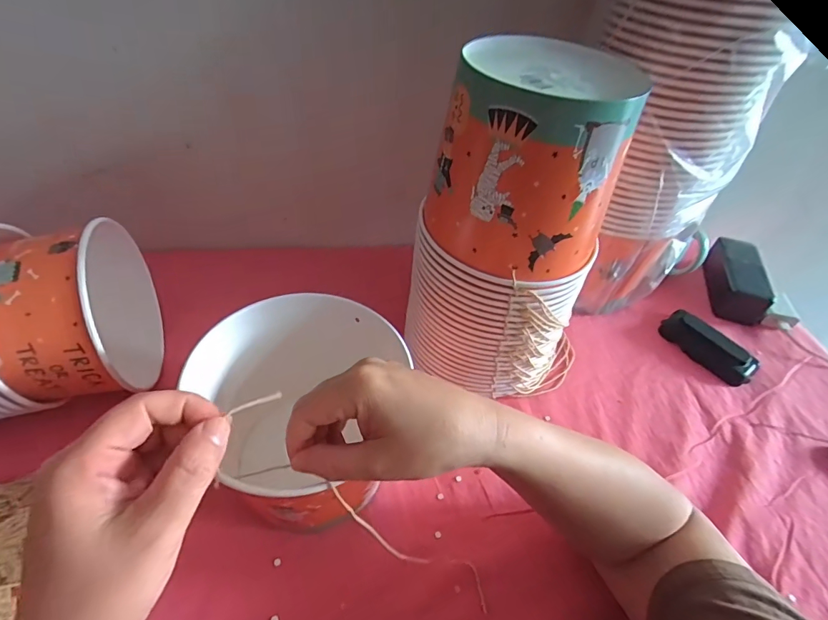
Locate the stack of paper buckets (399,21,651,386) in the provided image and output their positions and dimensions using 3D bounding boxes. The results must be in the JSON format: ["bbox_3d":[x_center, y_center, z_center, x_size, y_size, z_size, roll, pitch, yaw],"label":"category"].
[{"bbox_3d":[0.089,-0.048,0.393,0.139,0.300,0.146,-33,58,-31],"label":"stack of paper buckets"}]

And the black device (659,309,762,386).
[{"bbox_3d":[0.358,0.043,0.529,0.042,0.030,0.107,-29,56,-29],"label":"black device"}]

